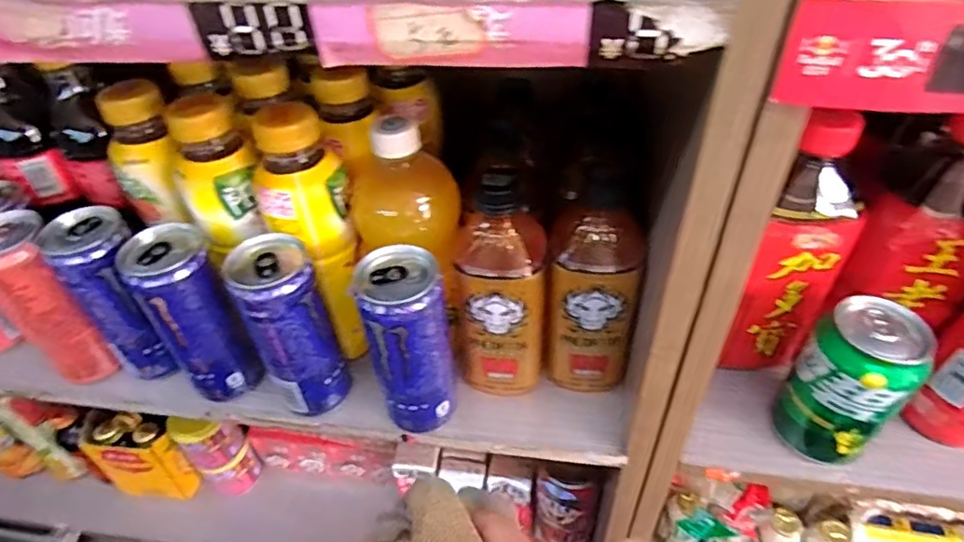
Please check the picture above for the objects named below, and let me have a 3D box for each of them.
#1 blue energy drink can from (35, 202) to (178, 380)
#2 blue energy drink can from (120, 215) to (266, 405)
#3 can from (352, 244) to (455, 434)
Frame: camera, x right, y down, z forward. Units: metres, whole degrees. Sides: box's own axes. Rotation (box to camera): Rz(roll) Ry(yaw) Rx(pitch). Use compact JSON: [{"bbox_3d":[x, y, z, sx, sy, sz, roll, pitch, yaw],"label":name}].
[{"bbox_3d":[-0.283,0.020,0.460,0.057,0.139,0.058,-2,43,1],"label":"blue energy drink can"},{"bbox_3d":[-0.214,0.034,0.443,0.052,0.137,0.057,-2,43,1],"label":"blue energy drink can"},{"bbox_3d":[-0.050,0.055,0.415,0.053,0.145,0.051,-2,43,1],"label":"can"}]

